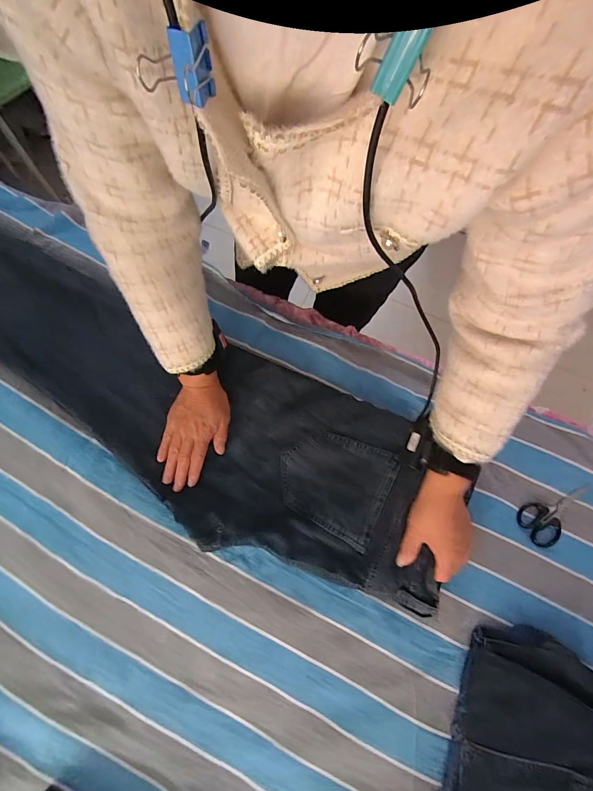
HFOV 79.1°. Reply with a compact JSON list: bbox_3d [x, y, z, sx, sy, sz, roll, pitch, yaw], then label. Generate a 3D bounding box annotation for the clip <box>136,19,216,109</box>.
[{"bbox_3d":[-0.066,-0.180,0.198,0.039,0.032,0.018,-13,75,-5],"label":"clip"}]

